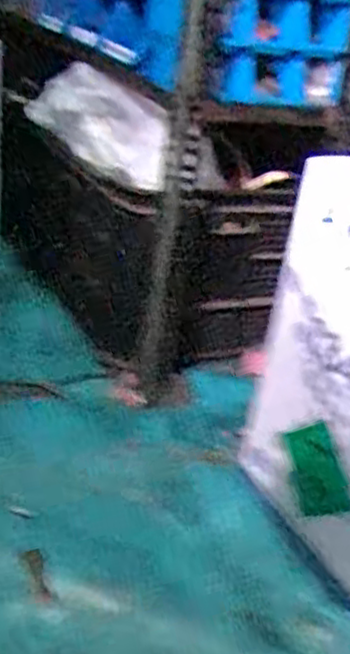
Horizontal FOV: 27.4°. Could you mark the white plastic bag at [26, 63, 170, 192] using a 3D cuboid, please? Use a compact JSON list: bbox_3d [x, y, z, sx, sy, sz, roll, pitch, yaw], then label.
[{"bbox_3d":[-0.126,-0.326,1.135,0.073,0.121,0.392,-20,38,-40],"label":"white plastic bag"}]

